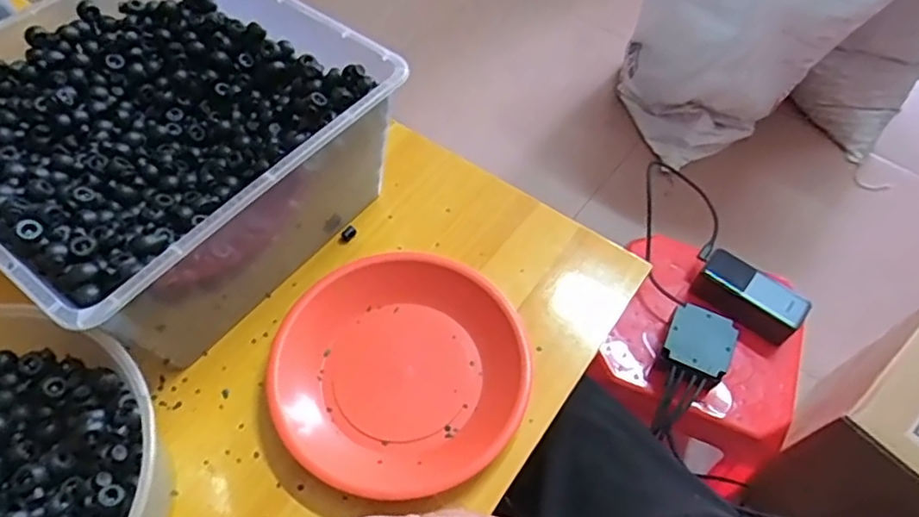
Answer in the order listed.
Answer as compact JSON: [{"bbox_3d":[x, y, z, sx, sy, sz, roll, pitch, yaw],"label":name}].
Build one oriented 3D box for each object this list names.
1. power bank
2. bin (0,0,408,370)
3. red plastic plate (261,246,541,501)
[{"bbox_3d":[0.373,0.048,0.783,0.132,0.055,0.057,32,60,17],"label":"power bank"},{"bbox_3d":[-0.242,-0.091,0.508,0.285,0.137,0.292,34,61,18],"label":"bin"},{"bbox_3d":[-0.048,0.088,0.488,0.199,0.036,0.190,1,56,-2],"label":"red plastic plate"}]

